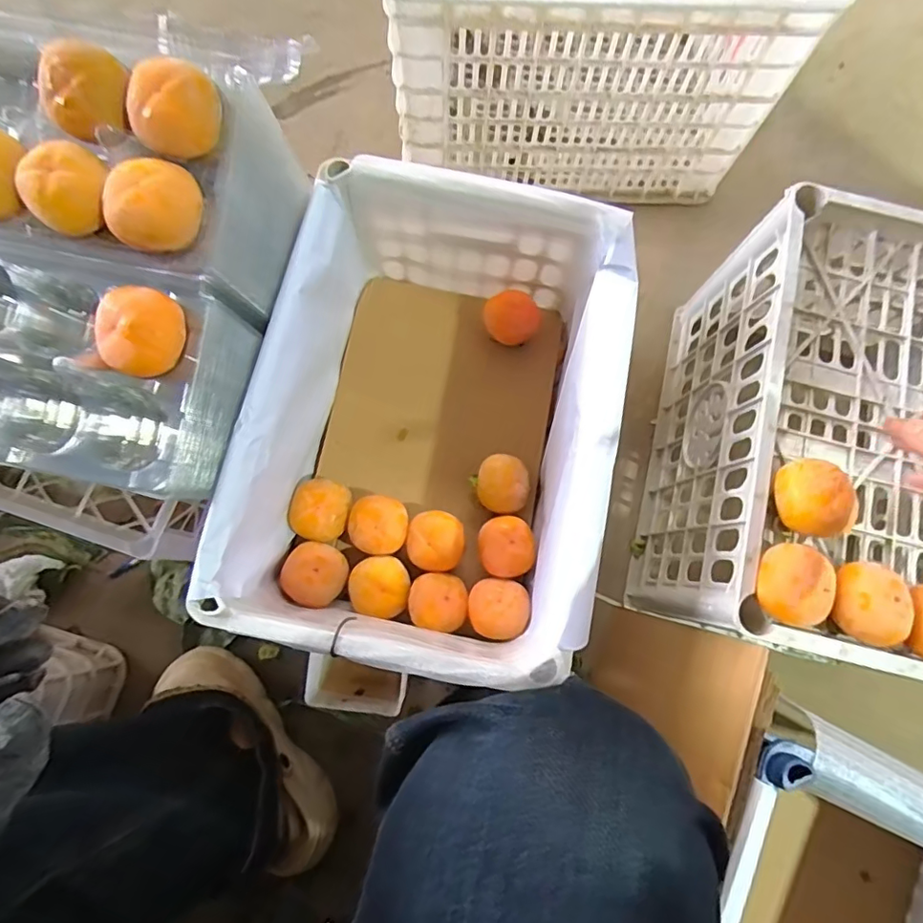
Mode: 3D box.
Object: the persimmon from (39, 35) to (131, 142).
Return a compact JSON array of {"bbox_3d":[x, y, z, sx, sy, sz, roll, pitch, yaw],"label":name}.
[{"bbox_3d":[-0.233,-0.228,0.331,0.047,0.043,0.045,0,77,-1],"label":"persimmon"}]

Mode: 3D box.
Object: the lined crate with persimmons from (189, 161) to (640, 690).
[{"bbox_3d":[-0.020,-0.027,0.526,0.290,0.221,0.405,12,77,2],"label":"lined crate with persimmons"}]

